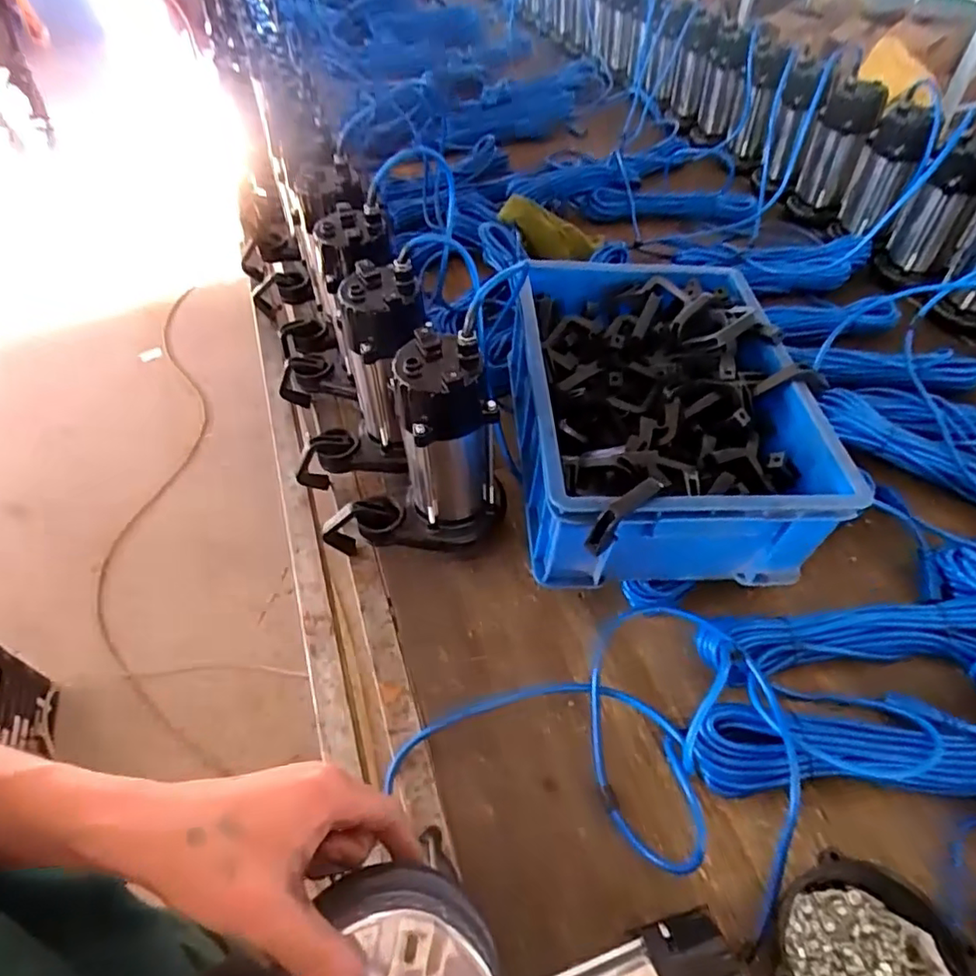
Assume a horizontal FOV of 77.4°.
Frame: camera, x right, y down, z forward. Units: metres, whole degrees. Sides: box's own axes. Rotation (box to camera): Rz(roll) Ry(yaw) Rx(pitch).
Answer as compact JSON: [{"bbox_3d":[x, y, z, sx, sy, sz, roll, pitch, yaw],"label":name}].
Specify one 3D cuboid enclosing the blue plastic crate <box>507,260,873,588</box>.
[{"bbox_3d":[0.190,-0.092,0.705,0.301,0.147,0.422,-3,51,-2],"label":"blue plastic crate"}]

